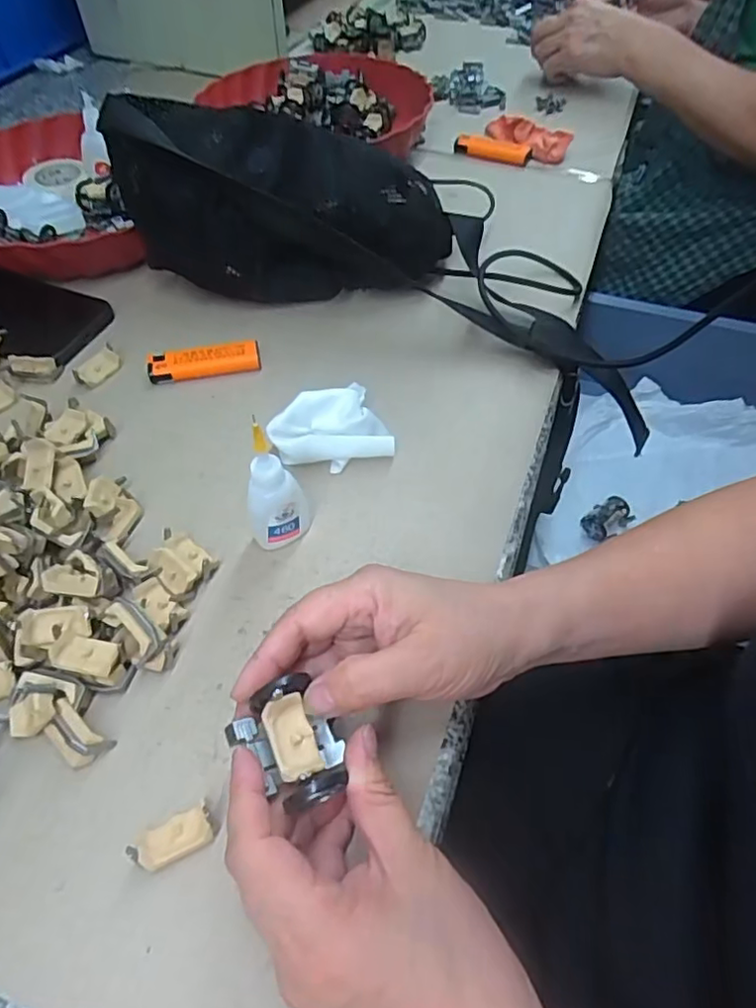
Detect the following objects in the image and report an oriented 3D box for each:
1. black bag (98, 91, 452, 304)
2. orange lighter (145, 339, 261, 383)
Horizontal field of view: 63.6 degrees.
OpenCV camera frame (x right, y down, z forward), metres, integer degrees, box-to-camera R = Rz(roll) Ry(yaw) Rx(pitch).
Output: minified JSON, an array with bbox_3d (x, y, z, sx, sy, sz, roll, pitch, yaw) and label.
[{"bbox_3d":[-0.074,-0.241,0.480,0.248,0.121,0.123,11,55,8],"label":"black bag"},{"bbox_3d":[-0.130,-0.107,0.454,0.081,0.011,0.022,-7,55,-4],"label":"orange lighter"}]

